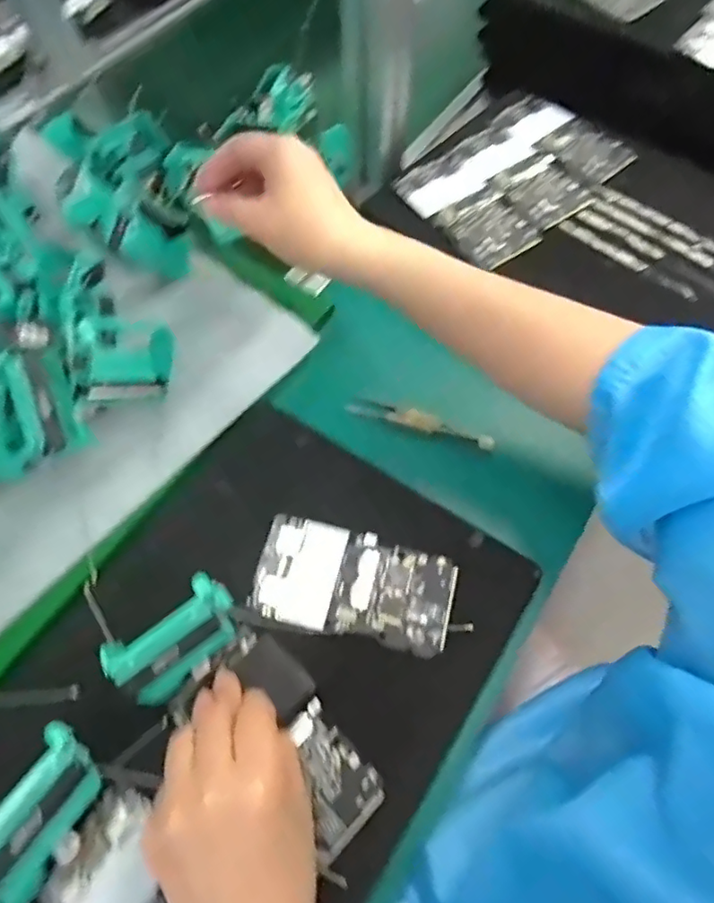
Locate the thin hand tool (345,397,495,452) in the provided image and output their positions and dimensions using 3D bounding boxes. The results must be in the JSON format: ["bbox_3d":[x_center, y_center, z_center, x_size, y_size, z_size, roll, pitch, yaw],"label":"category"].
[{"bbox_3d":[0.051,-0.025,0.471,0.120,0.007,0.019,15,64,8],"label":"thin hand tool"}]

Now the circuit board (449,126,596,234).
[{"bbox_3d":[0.150,-0.256,0.529,0.073,0.012,0.128,-37,68,-17],"label":"circuit board"}]

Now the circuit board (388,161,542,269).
[{"bbox_3d":[0.097,-0.213,0.507,0.071,0.011,0.126,-32,67,-15],"label":"circuit board"}]

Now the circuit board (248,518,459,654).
[{"bbox_3d":[-0.002,0.087,0.383,0.128,0.007,0.069,11,65,7],"label":"circuit board"}]

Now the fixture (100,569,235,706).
[{"bbox_3d":[-0.103,0.112,0.339,0.070,0.054,0.037,-36,68,-16],"label":"fixture"}]

